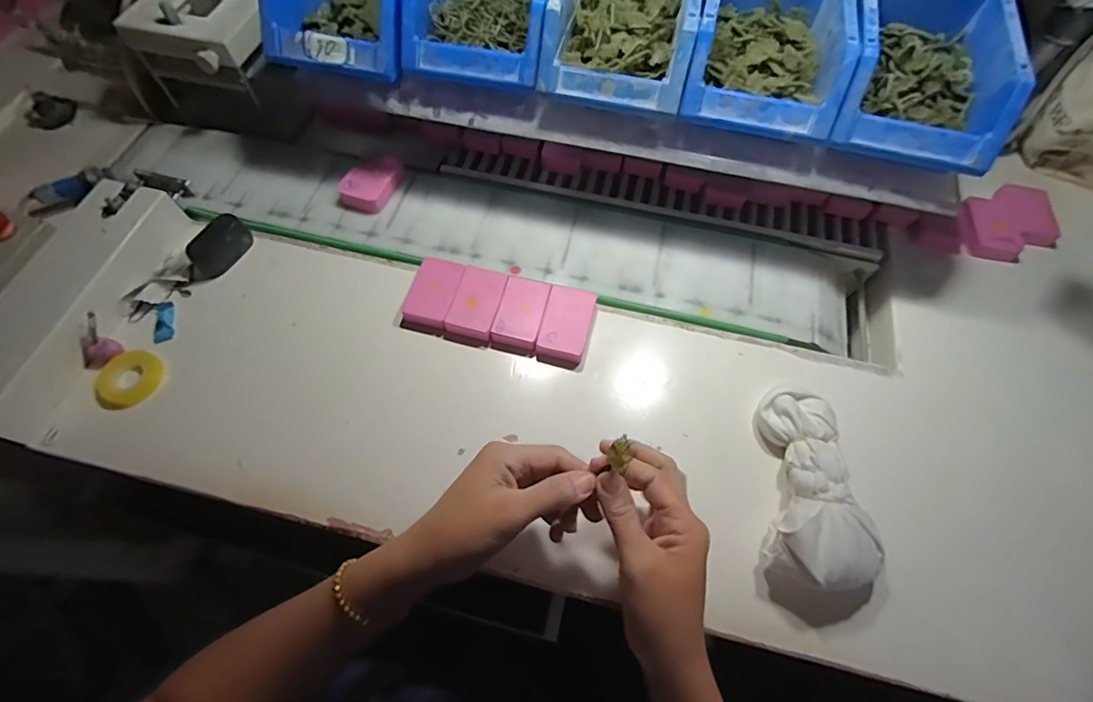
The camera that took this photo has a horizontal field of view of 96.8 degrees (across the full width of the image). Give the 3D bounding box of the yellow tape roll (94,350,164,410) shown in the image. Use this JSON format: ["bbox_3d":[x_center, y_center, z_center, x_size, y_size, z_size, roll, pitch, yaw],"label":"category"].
[{"bbox_3d":[-0.377,0.026,0.438,0.044,0.012,0.054,32,67,14],"label":"yellow tape roll"}]

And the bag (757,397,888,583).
[{"bbox_3d":[0.216,0.104,0.384,0.078,0.048,0.150,11,63,5],"label":"bag"}]

